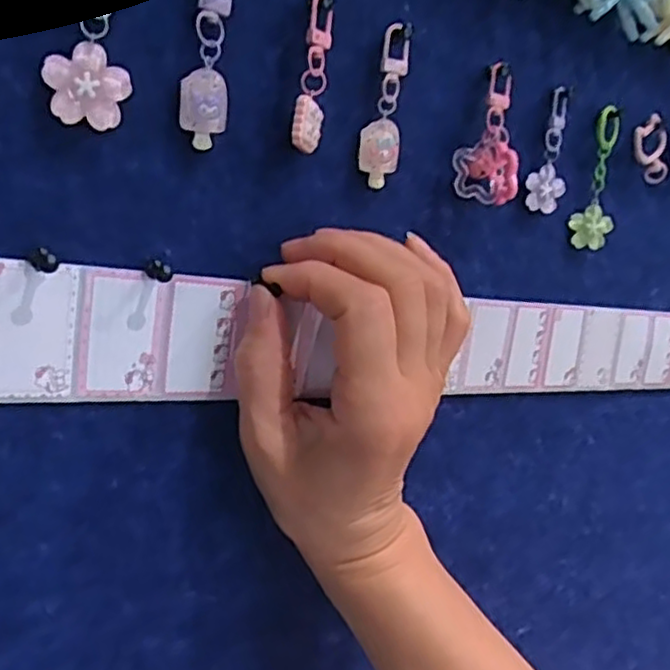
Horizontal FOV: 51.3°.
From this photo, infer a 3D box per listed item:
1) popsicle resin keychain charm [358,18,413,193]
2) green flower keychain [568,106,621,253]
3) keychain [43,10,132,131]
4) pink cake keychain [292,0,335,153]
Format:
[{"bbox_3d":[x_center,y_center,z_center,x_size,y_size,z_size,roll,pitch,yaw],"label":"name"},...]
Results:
[{"bbox_3d":[0.022,-0.101,0.308,0.016,0.067,0.009,8,7,4],"label":"popsicle resin keychain charm"},{"bbox_3d":[0.150,-0.088,0.396,0.018,0.076,0.016,2,9,-40],"label":"green flower keychain"},{"bbox_3d":[-0.085,-0.086,0.240,0.028,0.026,0.004,4,8,-28],"label":"keychain"},{"bbox_3d":[-0.008,-0.106,0.281,0.011,0.060,0.016,8,7,-1],"label":"pink cake keychain"}]

